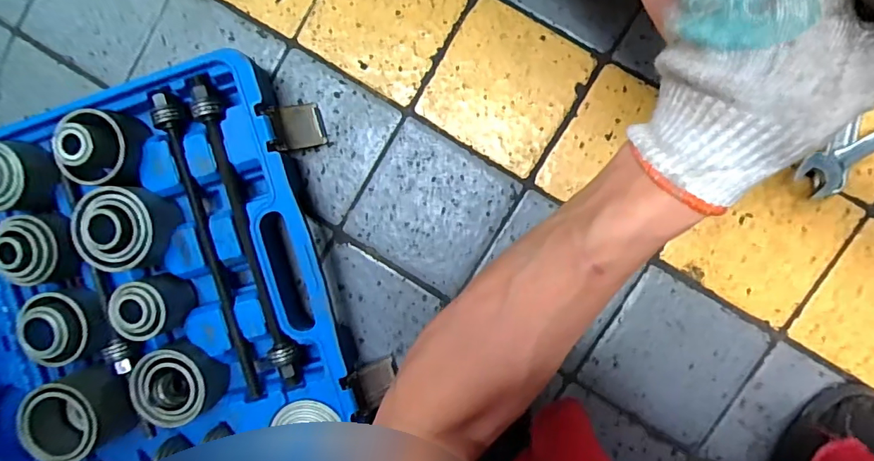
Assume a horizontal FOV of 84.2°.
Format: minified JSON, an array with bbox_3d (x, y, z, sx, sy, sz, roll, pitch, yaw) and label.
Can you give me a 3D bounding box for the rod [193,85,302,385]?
[{"bbox_3d":[-0.209,0.006,0.529,0.025,0.024,0.344,-15,93,7],"label":"rod"}]

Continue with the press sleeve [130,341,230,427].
[{"bbox_3d":[-0.290,0.171,0.542,0.091,0.060,0.086,0,94,6],"label":"press sleeve"}]

